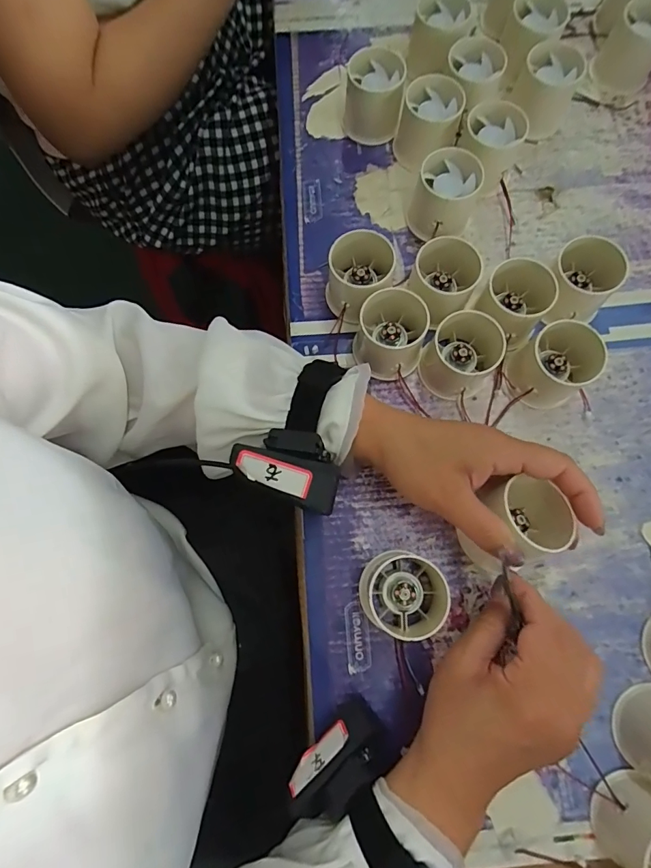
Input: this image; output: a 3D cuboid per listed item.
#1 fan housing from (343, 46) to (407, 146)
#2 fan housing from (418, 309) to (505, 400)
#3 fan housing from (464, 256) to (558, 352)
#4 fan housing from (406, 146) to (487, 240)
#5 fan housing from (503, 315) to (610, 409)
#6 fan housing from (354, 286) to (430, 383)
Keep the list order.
[{"bbox_3d":[0.045,-0.311,0.397,0.050,0.049,0.057,7,77,4],"label":"fan housing"},{"bbox_3d":[0.108,-0.064,0.340,0.054,0.048,0.063,31,80,8],"label":"fan housing"},{"bbox_3d":[0.149,-0.106,0.349,0.055,0.045,0.058,0,77,2],"label":"fan housing"},{"bbox_3d":[0.100,-0.201,0.372,0.052,0.047,0.059,14,78,5],"label":"fan housing"},{"bbox_3d":[0.175,-0.053,0.333,0.057,0.049,0.054,0,77,2],"label":"fan housing"},{"bbox_3d":[0.052,-0.079,0.342,0.053,0.049,0.056,0,77,2],"label":"fan housing"}]

